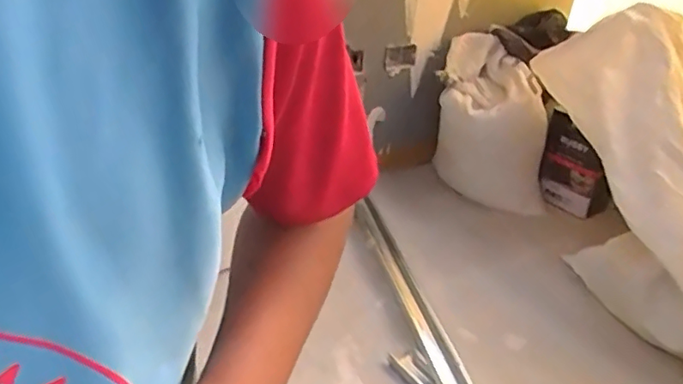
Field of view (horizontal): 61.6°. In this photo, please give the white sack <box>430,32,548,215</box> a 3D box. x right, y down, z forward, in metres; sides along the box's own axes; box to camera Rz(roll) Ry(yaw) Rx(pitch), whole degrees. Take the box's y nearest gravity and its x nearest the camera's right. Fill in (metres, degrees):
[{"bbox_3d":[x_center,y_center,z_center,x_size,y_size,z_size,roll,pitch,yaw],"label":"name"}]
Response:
[{"bbox_3d":[0.362,-0.156,1.354,0.267,0.334,0.213,10,29,12],"label":"white sack"}]

